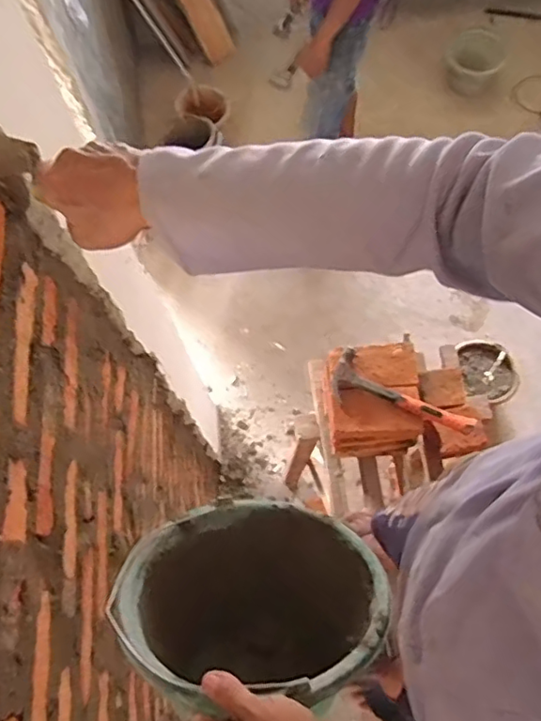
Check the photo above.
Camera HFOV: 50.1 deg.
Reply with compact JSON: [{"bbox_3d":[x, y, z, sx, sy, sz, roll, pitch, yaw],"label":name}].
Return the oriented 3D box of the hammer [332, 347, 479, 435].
[{"bbox_3d":[0.277,0.077,1.213,0.301,0.026,0.111,24,73,10],"label":"hammer"}]

